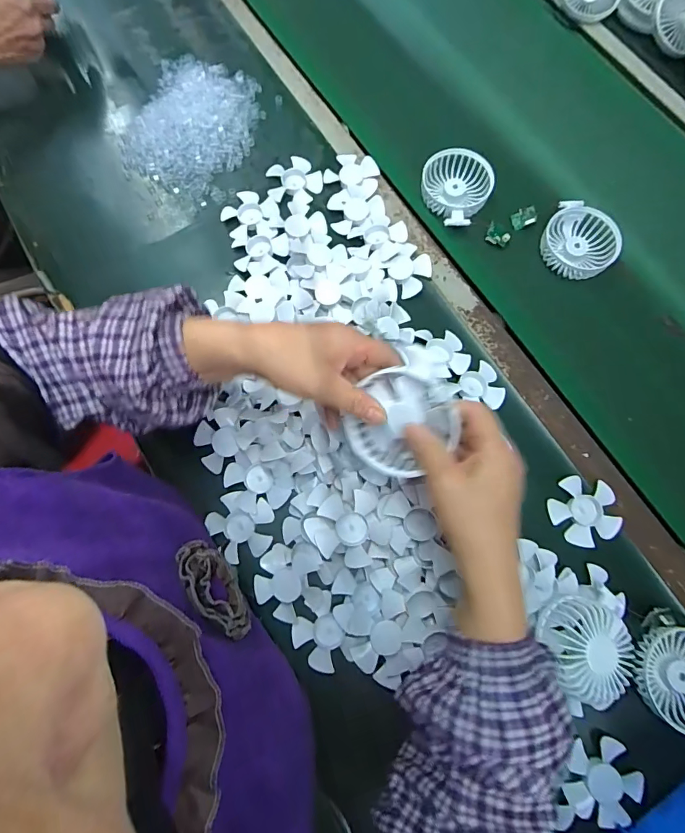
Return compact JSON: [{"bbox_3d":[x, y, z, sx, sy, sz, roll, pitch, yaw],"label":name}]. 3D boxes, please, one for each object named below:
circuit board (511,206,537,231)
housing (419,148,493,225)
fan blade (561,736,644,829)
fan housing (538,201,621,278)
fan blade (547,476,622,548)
[{"bbox_3d":[0.232,-0.255,0.561,0.032,0.007,0.024,-19,82,15],"label":"circuit board"},{"bbox_3d":[0.142,-0.290,0.561,0.086,0.029,0.106,22,74,5],"label":"housing"},{"bbox_3d":[0.236,0.329,0.397,0.062,0.019,0.067,15,72,3],"label":"fan blade"},{"bbox_3d":[0.295,-0.216,0.545,0.086,0.029,0.086,0,74,-1],"label":"fan housing"},{"bbox_3d":[0.254,0.097,0.457,0.069,0.009,0.068,0,74,-1],"label":"fan blade"}]

